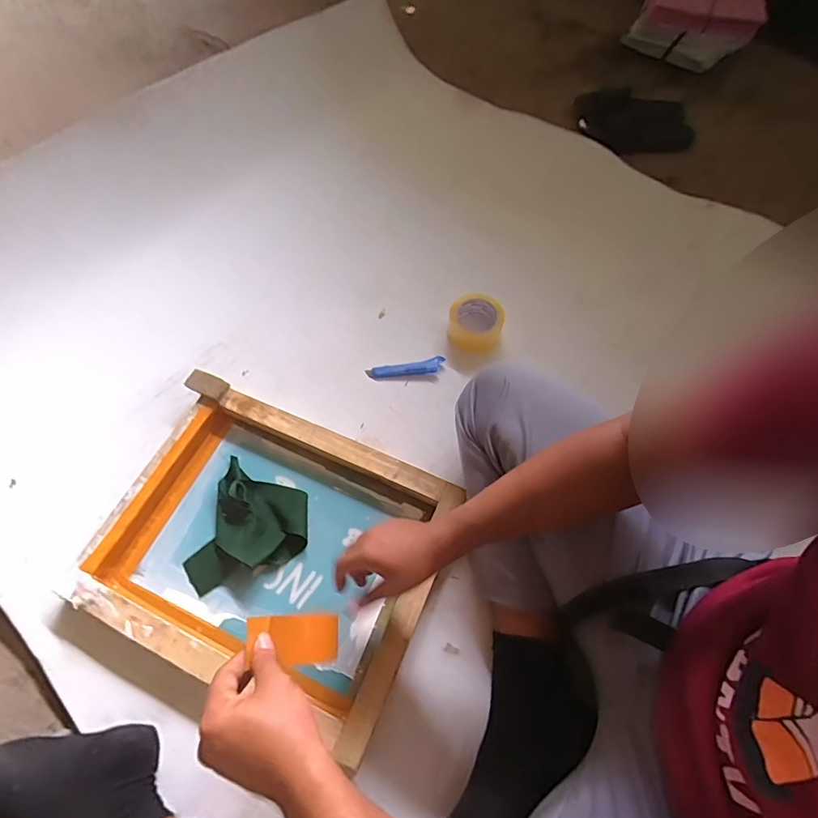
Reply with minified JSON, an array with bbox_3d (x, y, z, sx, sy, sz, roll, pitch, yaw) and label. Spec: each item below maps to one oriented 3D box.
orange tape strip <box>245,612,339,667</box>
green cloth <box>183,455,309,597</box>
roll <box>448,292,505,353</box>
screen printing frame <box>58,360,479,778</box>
[{"bbox_3d":[-0.116,0.232,0.463,0.090,0.006,0.046,7,53,-22],"label":"orange tape strip"},{"bbox_3d":[-0.243,0.187,0.687,0.164,0.028,0.182,22,62,12],"label":"green cloth"},{"bbox_3d":[0.127,-0.167,0.864,0.098,0.057,0.105,0,60,0],"label":"roll"},{"bbox_3d":[-0.197,0.192,0.671,0.461,0.065,0.362,23,64,9],"label":"screen printing frame"}]

